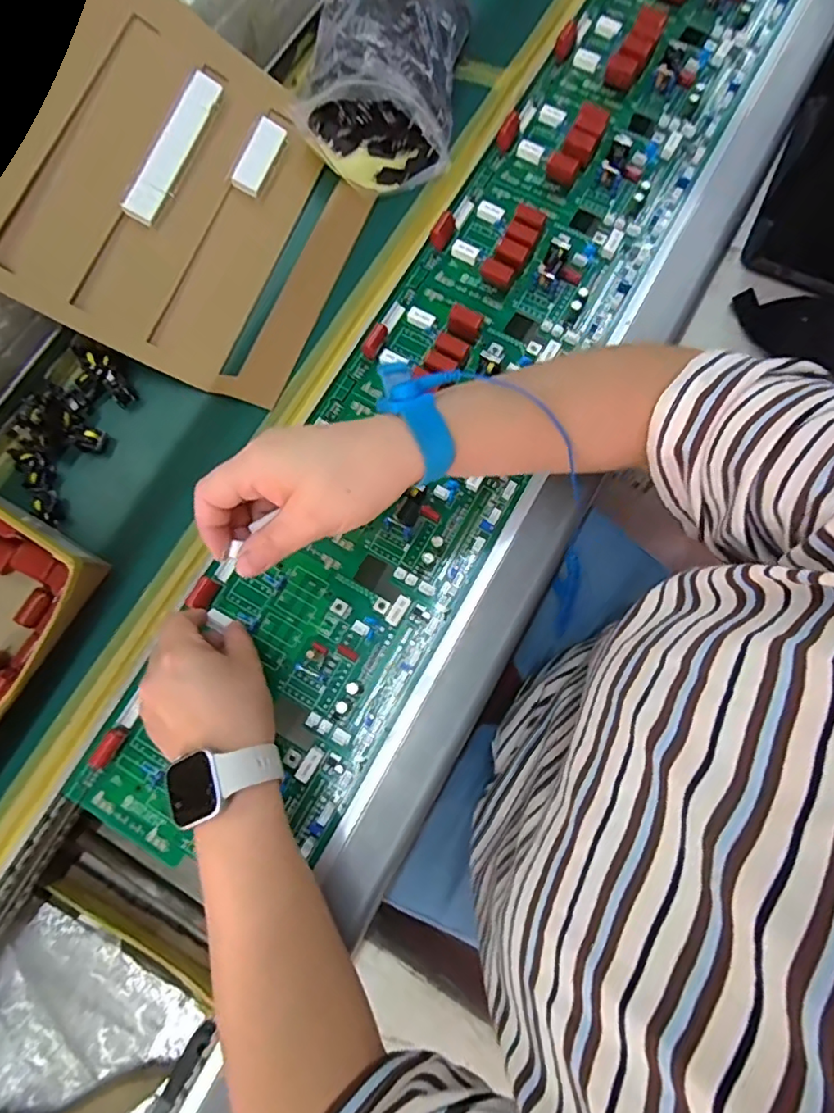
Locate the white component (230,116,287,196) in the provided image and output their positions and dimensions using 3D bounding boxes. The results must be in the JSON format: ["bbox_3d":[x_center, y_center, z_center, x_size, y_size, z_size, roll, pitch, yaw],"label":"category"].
[{"bbox_3d":[-0.136,-0.345,0.476,0.026,0.007,0.067,24,83,-19],"label":"white component"}]

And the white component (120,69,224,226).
[{"bbox_3d":[-0.199,-0.339,0.455,0.026,0.009,0.141,27,82,-26],"label":"white component"}]

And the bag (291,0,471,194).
[{"bbox_3d":[-0.029,-0.410,0.475,0.128,0.070,0.183,6,75,3],"label":"bag"}]

